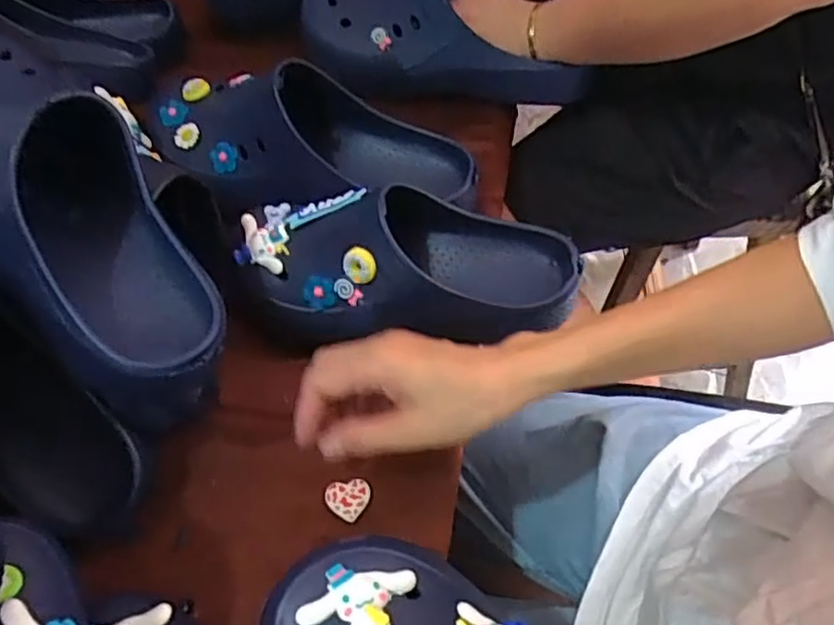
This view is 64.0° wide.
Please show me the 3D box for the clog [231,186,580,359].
[{"bbox_3d":[-0.013,-0.032,0.488,0.249,0.083,0.104,5,58,7],"label":"clog"}]

